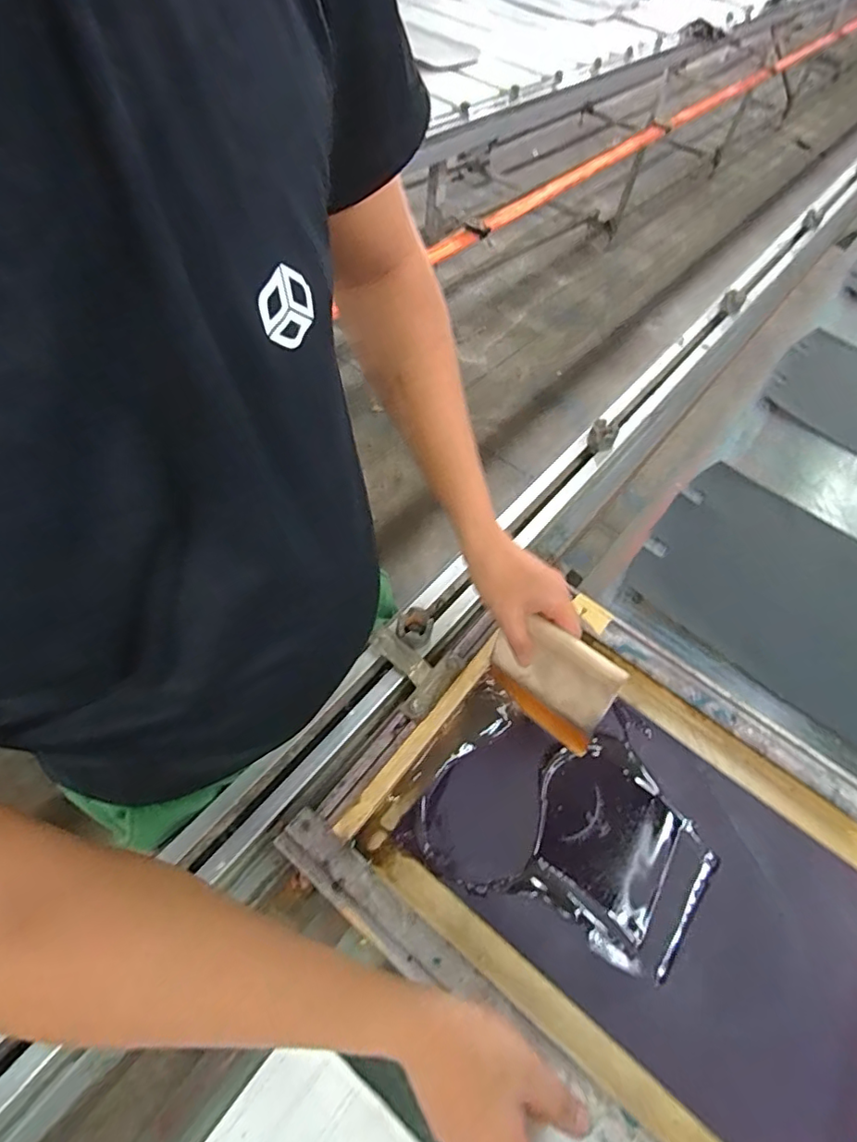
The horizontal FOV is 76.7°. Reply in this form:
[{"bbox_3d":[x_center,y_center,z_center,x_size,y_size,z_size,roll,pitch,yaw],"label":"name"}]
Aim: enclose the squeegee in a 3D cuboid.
[{"bbox_3d":[0.112,0.103,0.510,0.117,0.116,0.038,32,59,19],"label":"squeegee"}]

